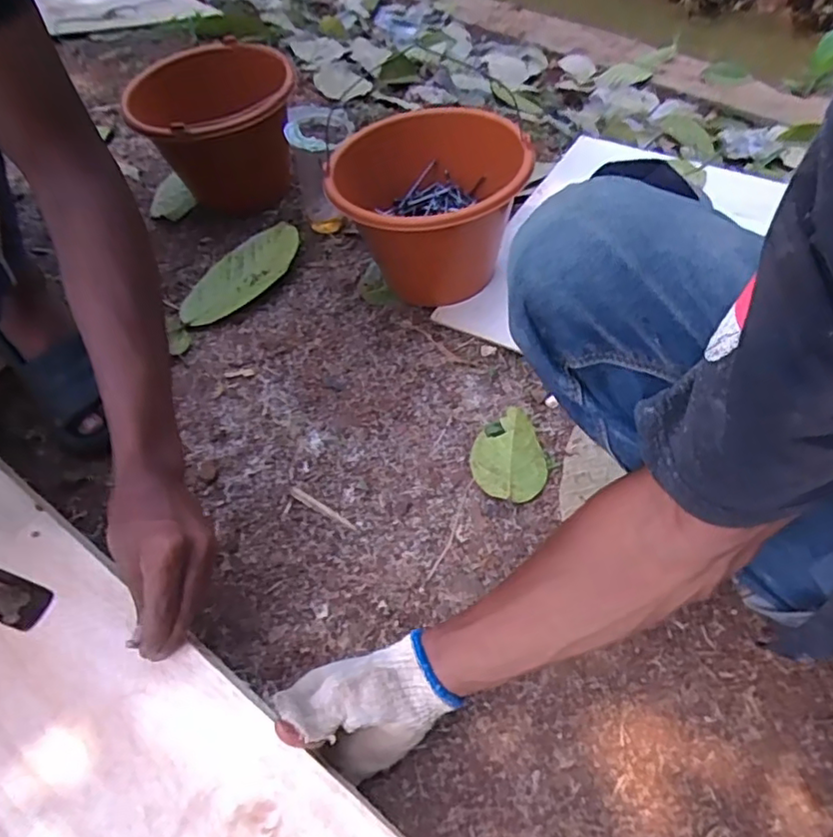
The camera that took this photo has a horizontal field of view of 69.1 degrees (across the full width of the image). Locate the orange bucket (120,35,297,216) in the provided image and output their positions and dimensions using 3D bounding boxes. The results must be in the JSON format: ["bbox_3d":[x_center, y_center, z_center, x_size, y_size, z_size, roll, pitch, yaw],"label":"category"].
[{"bbox_3d":[-0.280,-0.404,0.885,0.200,0.199,0.219,-5,53,0],"label":"orange bucket"}]

